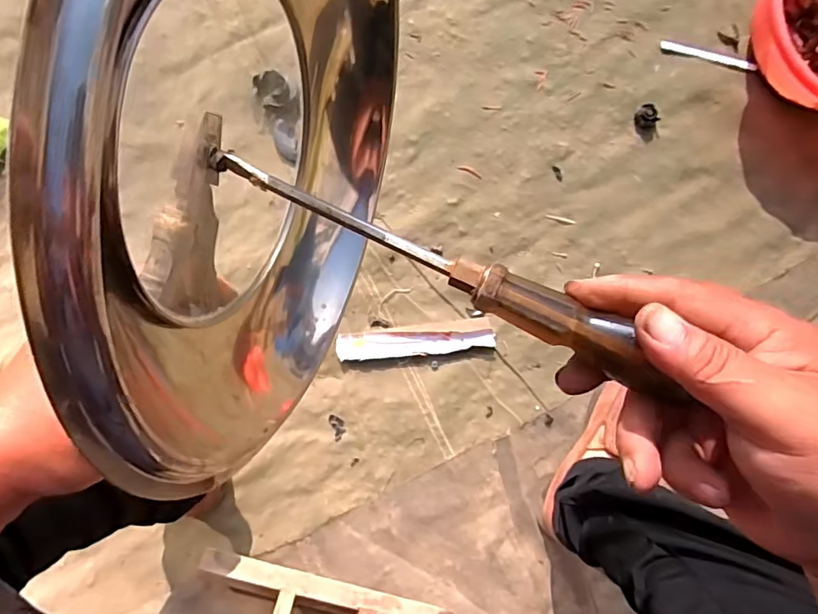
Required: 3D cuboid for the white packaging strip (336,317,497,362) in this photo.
[{"bbox_3d":[0.009,0.044,0.689,0.202,0.009,0.039,-6,88,-1],"label":"white packaging strip"}]

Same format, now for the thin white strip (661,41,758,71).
[{"bbox_3d":[0.402,-0.337,0.712,0.128,0.009,0.013,16,88,0],"label":"thin white strip"}]

